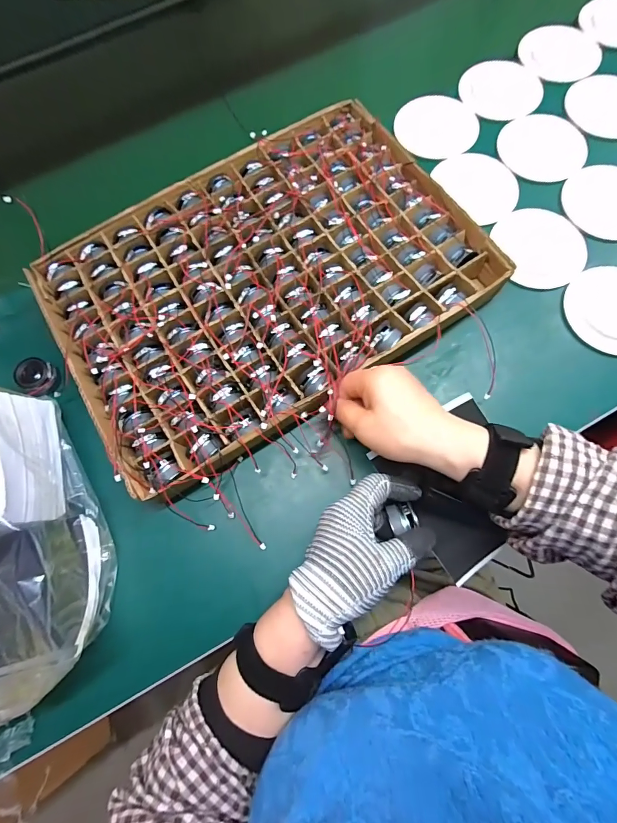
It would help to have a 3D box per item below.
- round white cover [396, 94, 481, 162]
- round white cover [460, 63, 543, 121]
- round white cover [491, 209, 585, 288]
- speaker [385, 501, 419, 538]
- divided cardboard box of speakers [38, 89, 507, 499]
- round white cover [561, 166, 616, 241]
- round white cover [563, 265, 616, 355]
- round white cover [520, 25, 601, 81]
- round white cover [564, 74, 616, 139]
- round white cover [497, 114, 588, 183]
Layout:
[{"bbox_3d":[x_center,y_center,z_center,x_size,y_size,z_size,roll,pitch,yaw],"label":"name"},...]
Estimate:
[{"bbox_3d":[0.161,-0.360,0.472,0.100,0.004,0.095,-1,75,2],"label":"round white cover"},{"bbox_3d":[0.247,-0.417,0.483,0.097,0.004,0.101,-1,75,2],"label":"round white cover"},{"bbox_3d":[0.263,-0.186,0.420,0.091,0.004,0.101,-15,75,-2],"label":"round white cover"},{"bbox_3d":[0.077,0.088,0.309,0.023,0.017,0.022,-16,75,-2],"label":"speaker"},{"bbox_3d":[-0.045,-0.136,0.395,0.408,0.045,0.295,-32,76,-6],"label":"divided cardboard box of speakers"},{"bbox_3d":[0.349,-0.244,0.435,0.101,0.004,0.097,-1,75,2],"label":"round white cover"},{"bbox_3d":[0.328,-0.110,0.395,0.099,0.007,0.101,-1,75,2],"label":"round white cover"},{"bbox_3d":[0.333,-0.471,0.493,0.103,0.008,0.092,1,75,2],"label":"round white cover"},{"bbox_3d":[0.376,-0.382,0.467,0.096,0.007,0.087,6,75,4],"label":"round white cover"},{"bbox_3d":[0.285,-0.323,0.457,0.100,0.004,0.098,-1,75,2],"label":"round white cover"}]

